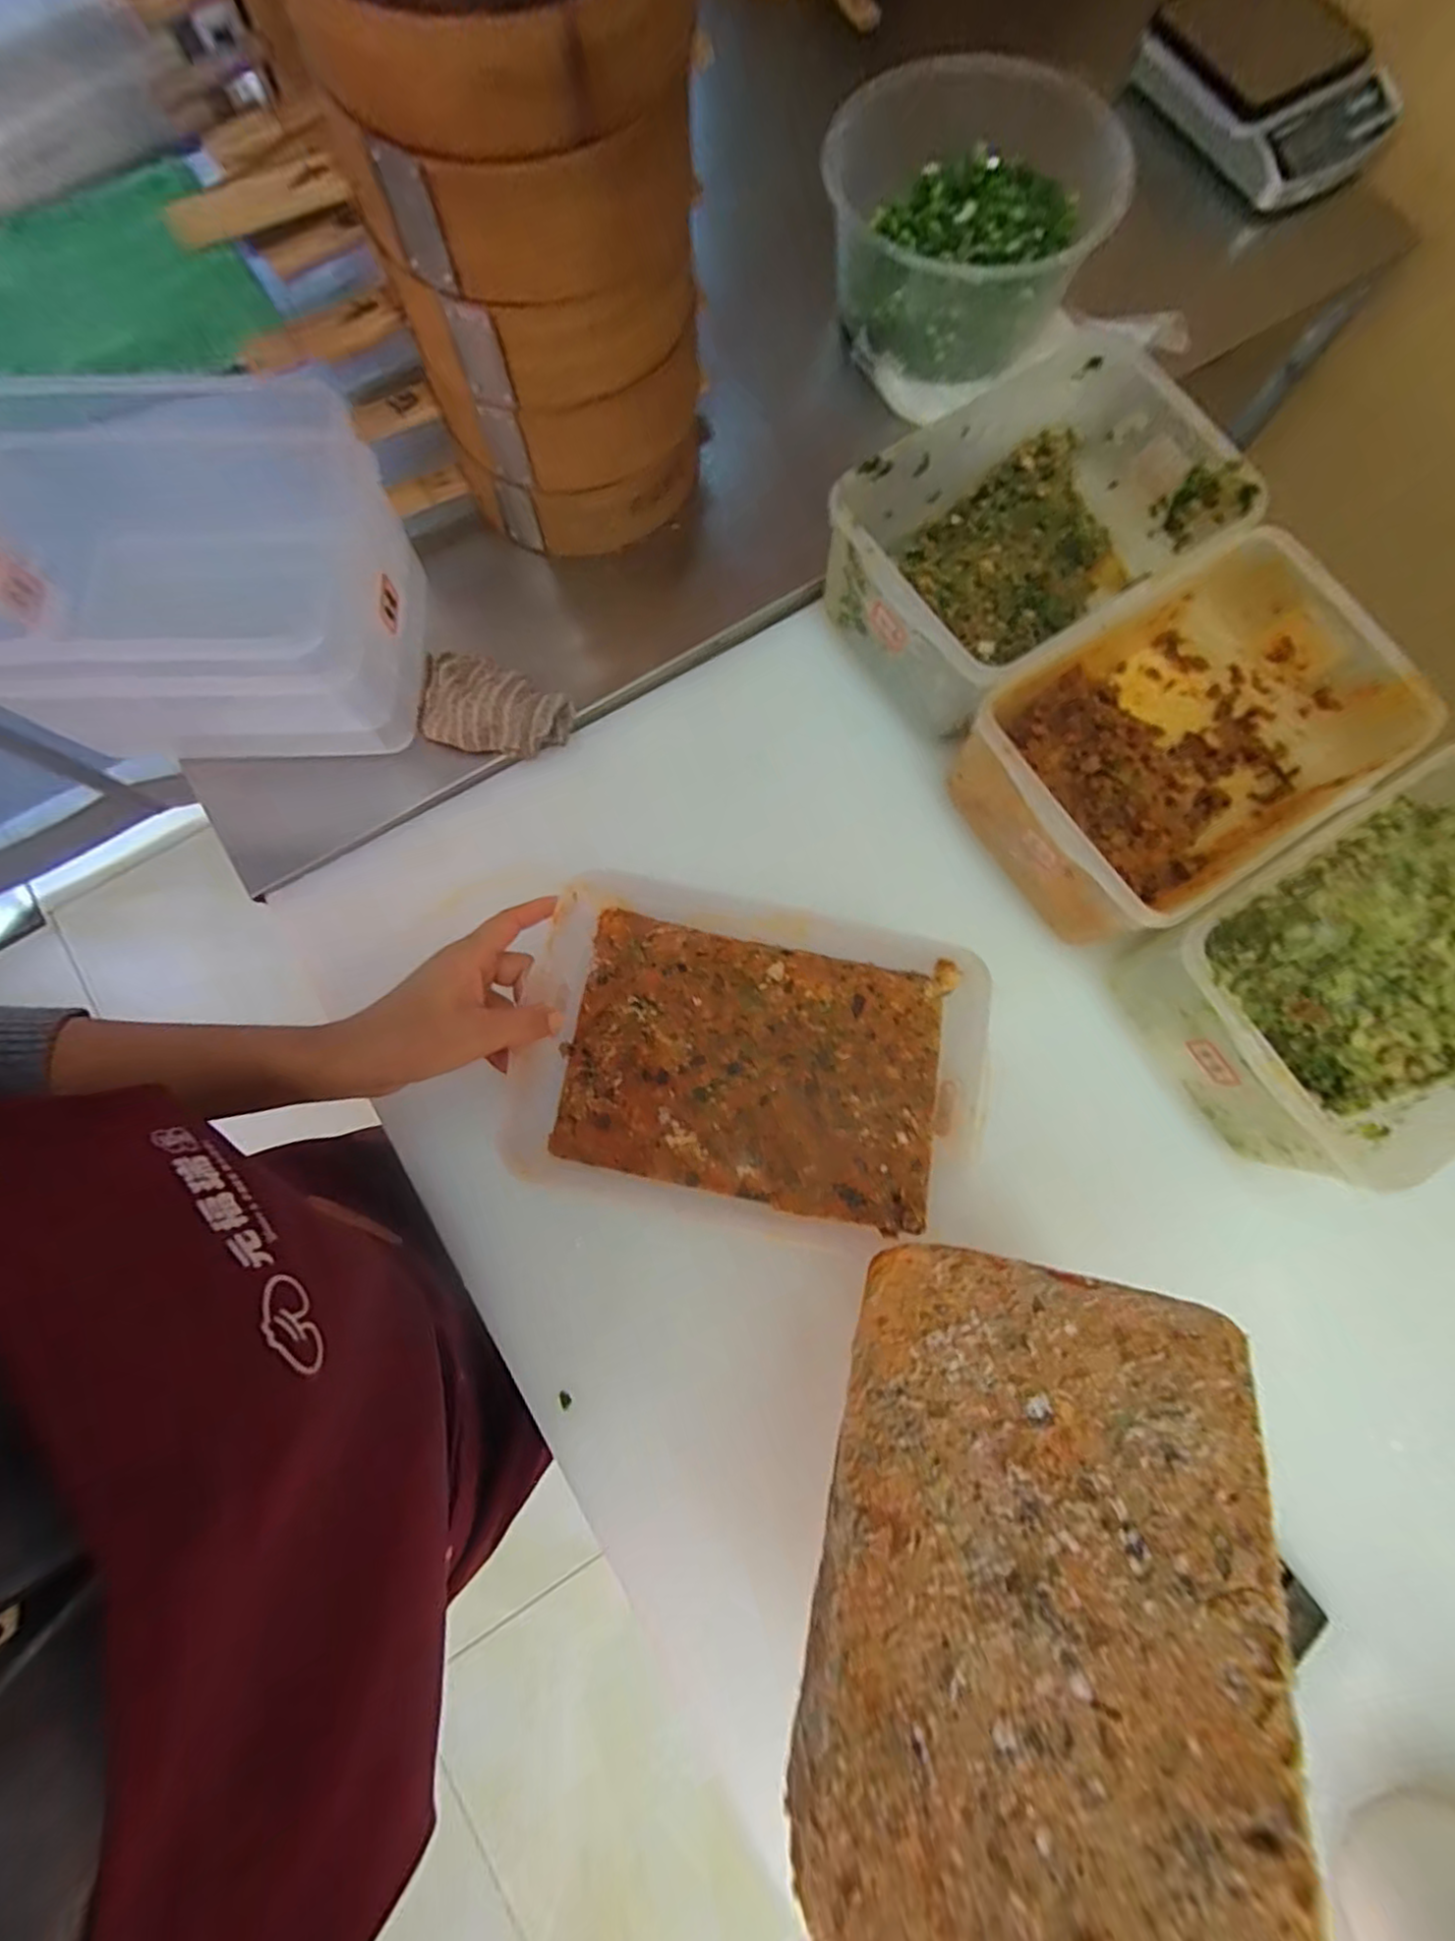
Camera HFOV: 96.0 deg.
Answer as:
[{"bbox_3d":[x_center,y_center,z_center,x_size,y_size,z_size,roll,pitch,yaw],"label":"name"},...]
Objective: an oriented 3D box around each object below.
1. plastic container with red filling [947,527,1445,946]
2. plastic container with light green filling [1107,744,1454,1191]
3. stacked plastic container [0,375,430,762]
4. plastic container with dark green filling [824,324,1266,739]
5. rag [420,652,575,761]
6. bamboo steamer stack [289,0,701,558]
[{"bbox_3d":[0.321,-0.160,0.479,0.285,0.108,0.194,-33,82,-6],"label":"plastic container with red filling"},{"bbox_3d":[0.445,-0.010,0.451,0.290,0.094,0.190,-32,81,-6],"label":"plastic container with light green filling"},{"bbox_3d":[-0.377,-0.259,0.455,0.281,0.146,0.188,-1,80,-1],"label":"stacked plastic container"},{"bbox_3d":[0.232,-0.327,0.507,0.283,0.093,0.185,-32,82,-6],"label":"plastic container with dark green filling"},{"bbox_3d":[-0.183,-0.200,0.502,0.113,0.035,0.067,21,80,3],"label":"rag"},{"bbox_3d":[-0.120,-0.471,0.426,0.193,0.267,0.203,-14,80,-3],"label":"bamboo steamer stack"}]

